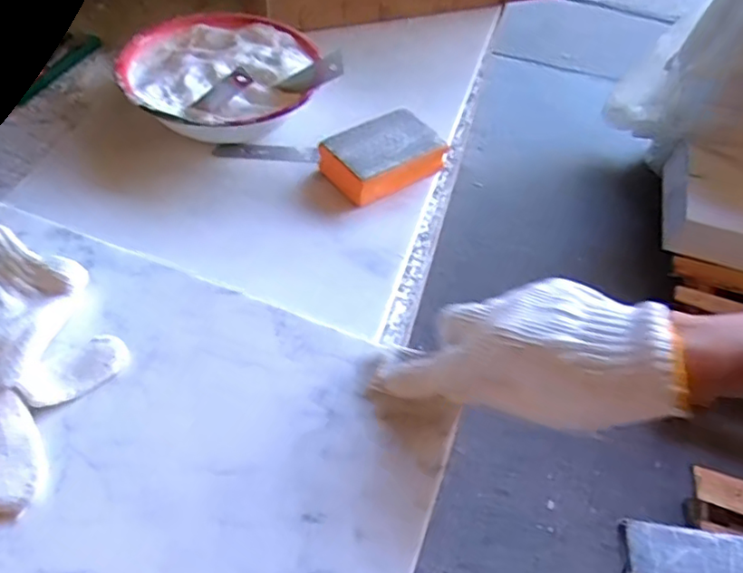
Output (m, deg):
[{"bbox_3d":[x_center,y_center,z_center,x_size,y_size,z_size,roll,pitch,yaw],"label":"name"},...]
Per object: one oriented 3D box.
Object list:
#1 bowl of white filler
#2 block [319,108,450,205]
[{"bbox_3d":[-0.130,-0.177,0.527,0.161,0.055,0.166,3,54,-4],"label":"bowl of white filler"},{"bbox_3d":[0.011,-0.109,0.498,0.091,0.033,0.059,-29,62,-24],"label":"block"}]

